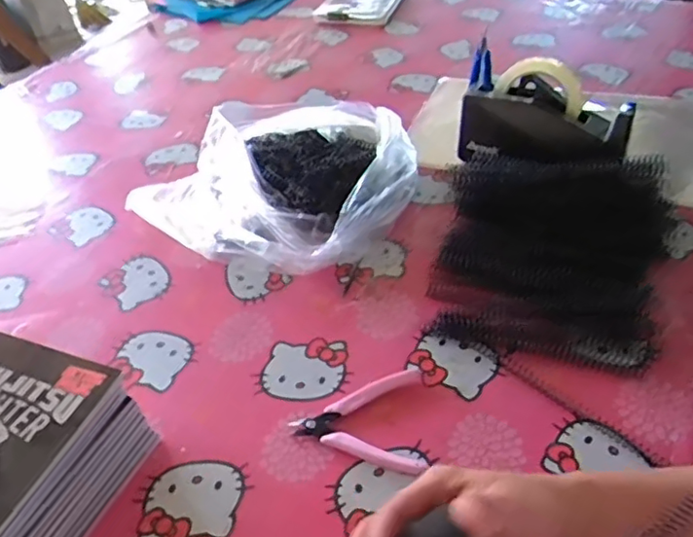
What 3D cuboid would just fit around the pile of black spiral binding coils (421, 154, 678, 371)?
[{"bbox_3d":[0.219,-0.023,0.622,0.237,0.079,0.247,9,45,16],"label":"pile of black spiral binding coils"}]

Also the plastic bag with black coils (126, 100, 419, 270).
[{"bbox_3d":[-0.066,-0.125,0.764,0.293,0.075,0.308,22,49,27],"label":"plastic bag with black coils"}]

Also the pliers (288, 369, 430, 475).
[{"bbox_3d":[0.021,0.124,0.531,0.117,0.012,0.098,10,45,17],"label":"pliers"}]

